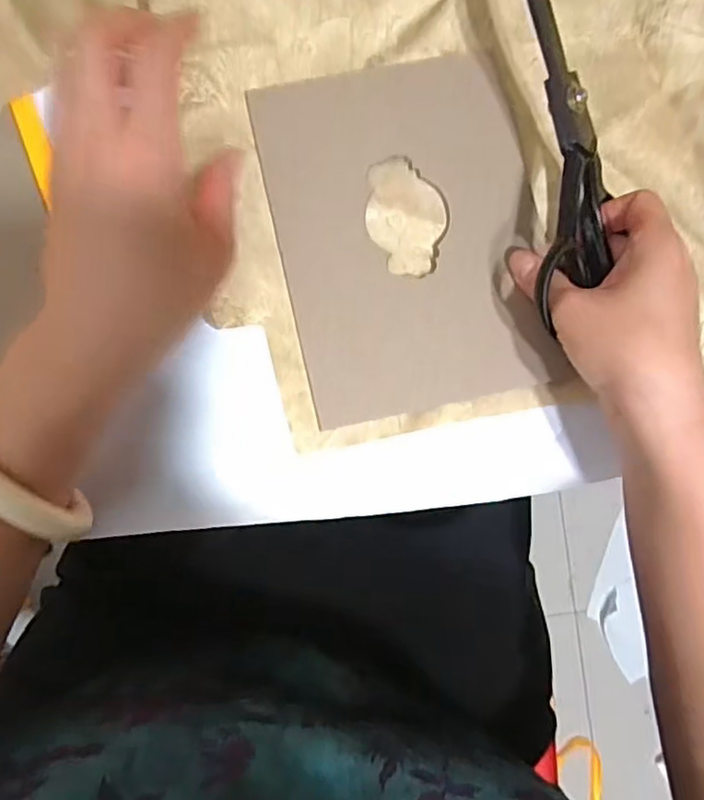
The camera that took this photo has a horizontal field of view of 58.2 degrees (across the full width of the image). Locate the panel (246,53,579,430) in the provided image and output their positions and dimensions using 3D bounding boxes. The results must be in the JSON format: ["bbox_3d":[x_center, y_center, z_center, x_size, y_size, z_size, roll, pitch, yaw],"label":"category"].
[{"bbox_3d":[0.032,-0.096,0.364,0.144,0.004,0.201,-12,85,-3],"label":"panel"}]

